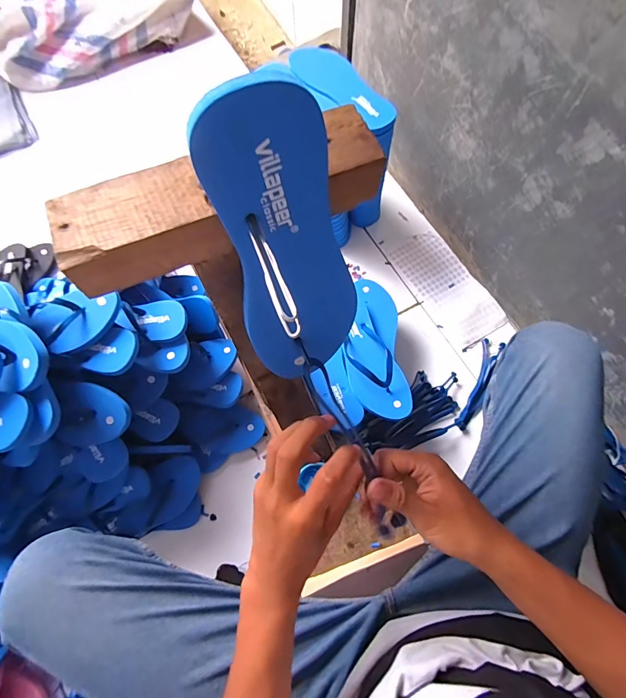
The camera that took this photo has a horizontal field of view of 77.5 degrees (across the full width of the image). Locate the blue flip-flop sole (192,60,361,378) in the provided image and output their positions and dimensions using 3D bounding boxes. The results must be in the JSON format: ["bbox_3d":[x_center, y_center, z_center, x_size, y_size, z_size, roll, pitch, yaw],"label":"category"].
[{"bbox_3d":[-0.018,-0.057,0.269,0.085,0.220,0.016,-23,56,-3],"label":"blue flip-flop sole"}]

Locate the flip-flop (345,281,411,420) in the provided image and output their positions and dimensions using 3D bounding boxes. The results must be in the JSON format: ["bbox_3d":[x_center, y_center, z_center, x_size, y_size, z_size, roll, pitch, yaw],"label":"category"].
[{"bbox_3d":[0.109,-0.015,0.698,0.100,0.065,0.268,-4,70,1],"label":"flip-flop"}]

